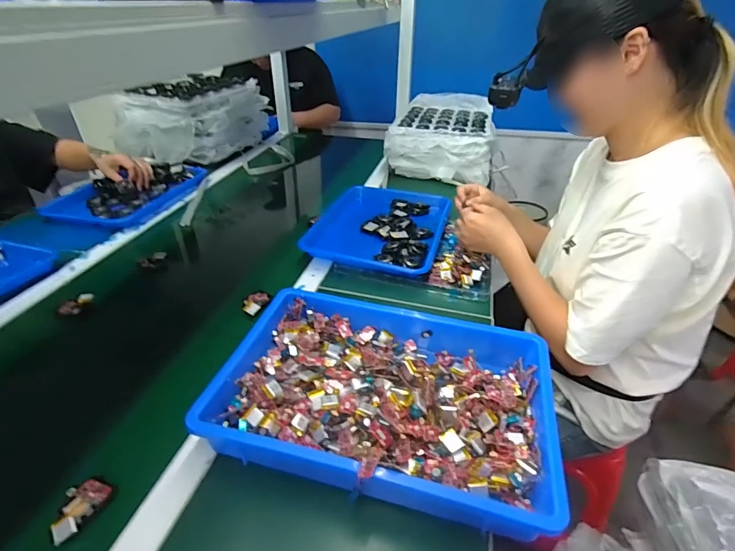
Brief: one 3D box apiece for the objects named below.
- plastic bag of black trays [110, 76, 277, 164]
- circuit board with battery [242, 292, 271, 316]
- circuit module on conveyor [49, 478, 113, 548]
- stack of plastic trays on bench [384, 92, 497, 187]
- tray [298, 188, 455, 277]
[{"bbox_3d":[-0.559,-0.504,1.286,0.346,0.194,0.359,11,34,18],"label":"plastic bag of black trays"},{"bbox_3d":[-0.186,0.044,0.671,0.038,0.008,0.060,9,34,16],"label":"circuit board with battery"},{"bbox_3d":[-0.288,0.229,0.402,0.035,0.008,0.059,11,34,18],"label":"circuit module on conveyor"},{"bbox_3d":[0.227,-0.418,1.205,0.284,0.150,0.349,8,34,15],"label":"stack of plastic trays on bench"},{"bbox_3d":[0.030,-0.109,0.883,0.268,0.044,0.345,8,34,14],"label":"tray"}]

